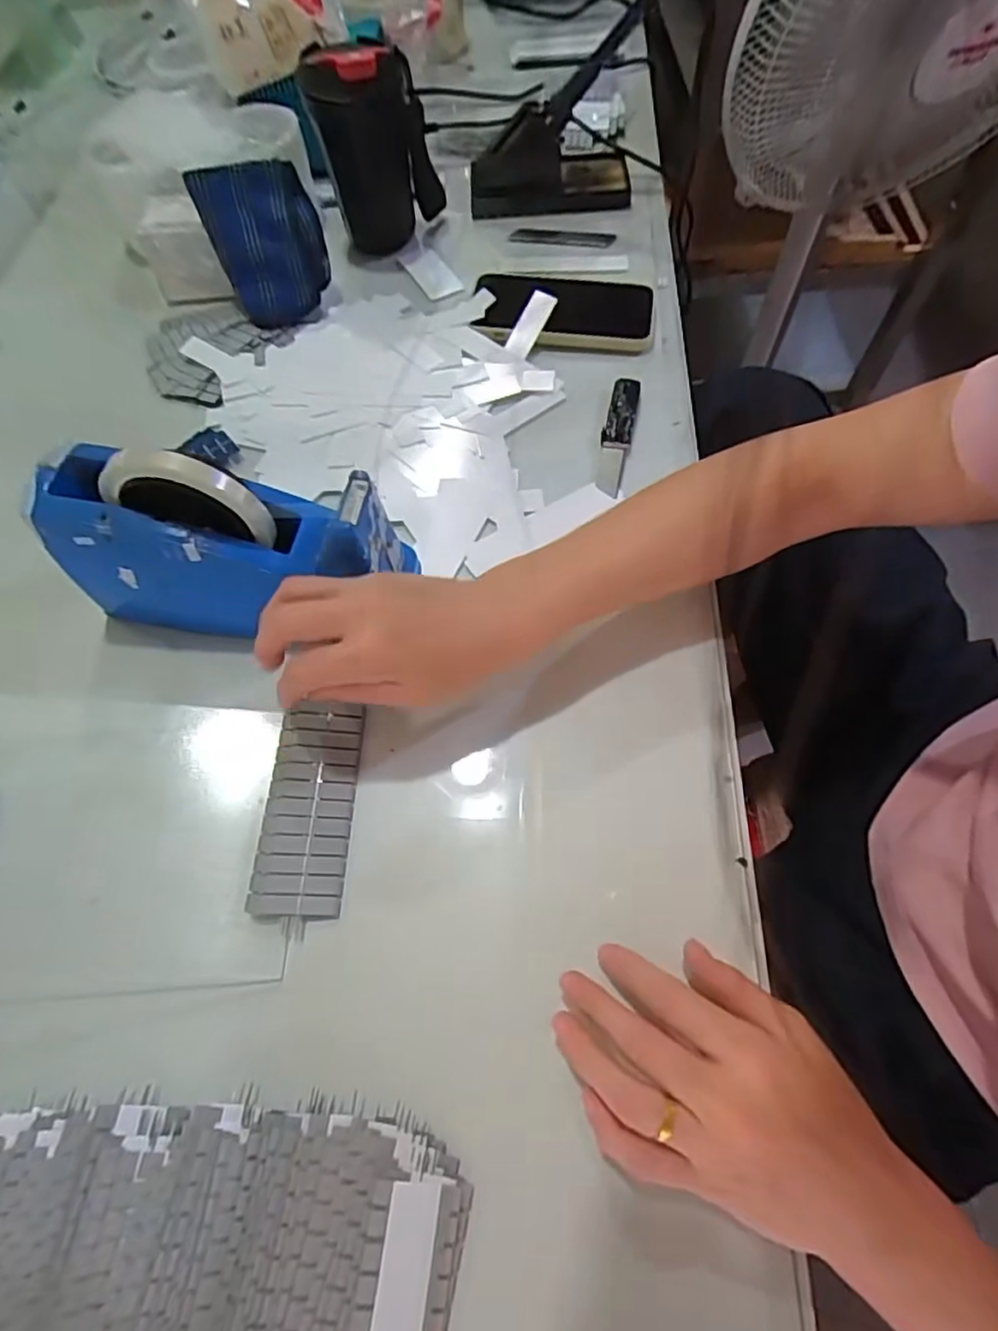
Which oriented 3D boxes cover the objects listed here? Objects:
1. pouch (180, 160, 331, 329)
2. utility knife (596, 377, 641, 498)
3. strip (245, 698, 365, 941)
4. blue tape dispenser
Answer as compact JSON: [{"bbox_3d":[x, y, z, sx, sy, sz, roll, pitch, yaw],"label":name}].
[{"bbox_3d":[-0.196,-0.361,0.542,0.089,0.115,0.016,-21,28,-5],"label":"pouch"},{"bbox_3d":[0.092,-0.181,0.490,0.022,0.006,0.114,10,64,7],"label":"utility knife"},{"bbox_3d":[-0.110,0.082,0.369,0.048,0.011,0.122,1,63,3],"label":"strip"},{"bbox_3d":[-0.166,-0.079,0.388,0.203,0.124,0.063,5,64,5],"label":"blue tape dispenser"}]

